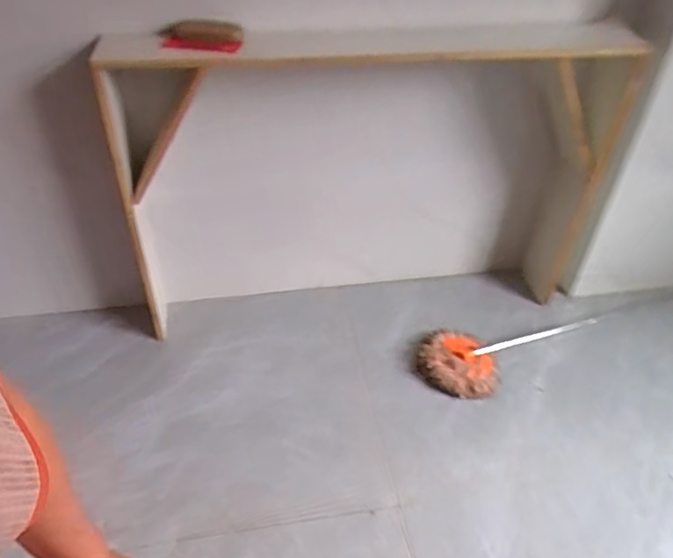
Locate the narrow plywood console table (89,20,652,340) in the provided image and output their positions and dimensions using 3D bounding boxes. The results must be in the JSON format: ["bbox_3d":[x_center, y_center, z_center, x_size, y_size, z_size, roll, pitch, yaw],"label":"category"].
[{"bbox_3d":[0.122,-0.222,1.439,1.282,0.765,0.205,-3,41,-8],"label":"narrow plywood console table"}]

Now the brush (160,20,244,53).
[{"bbox_3d":[-0.278,-0.502,1.150,0.169,0.070,0.057,-11,43,-17],"label":"brush"}]

